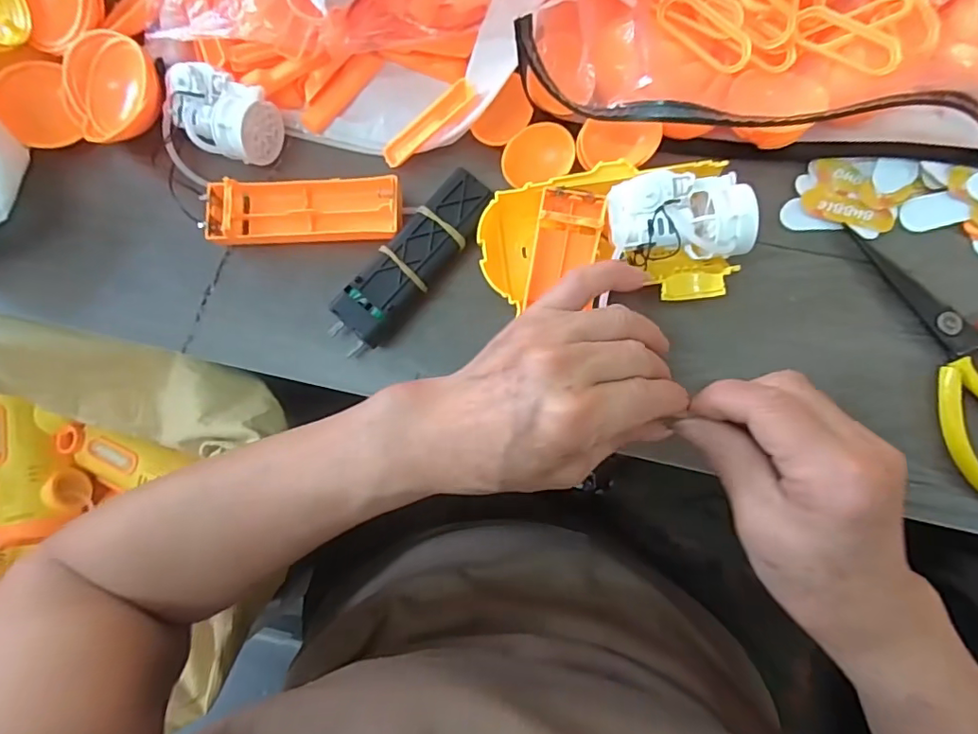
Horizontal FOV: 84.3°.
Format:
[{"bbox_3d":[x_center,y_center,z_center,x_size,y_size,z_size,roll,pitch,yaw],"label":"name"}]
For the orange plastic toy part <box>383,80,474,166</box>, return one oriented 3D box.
[{"bbox_3d":[-0.035,-0.140,0.310,0.063,0.004,0.014,-36,82,14],"label":"orange plastic toy part"}]

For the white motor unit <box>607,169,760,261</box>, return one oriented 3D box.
[{"bbox_3d":[0.098,-0.077,0.285,0.069,0.041,0.043,2,84,5],"label":"white motor unit"}]

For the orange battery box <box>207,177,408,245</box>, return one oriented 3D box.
[{"bbox_3d":[-0.105,-0.090,0.310,0.109,0.022,0.037,-2,84,4],"label":"orange battery box"}]

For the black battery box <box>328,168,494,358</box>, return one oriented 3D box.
[{"bbox_3d":[-0.043,-0.059,0.301,0.031,0.016,0.116,41,89,7],"label":"black battery box"}]

